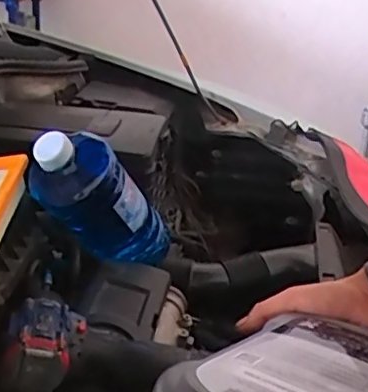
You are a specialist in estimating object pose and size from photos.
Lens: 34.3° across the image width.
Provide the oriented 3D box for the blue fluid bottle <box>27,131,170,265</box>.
[{"bbox_3d":[-0.094,0.013,0.728,0.101,0.256,0.081,-42,41,-2],"label":"blue fluid bottle"}]

